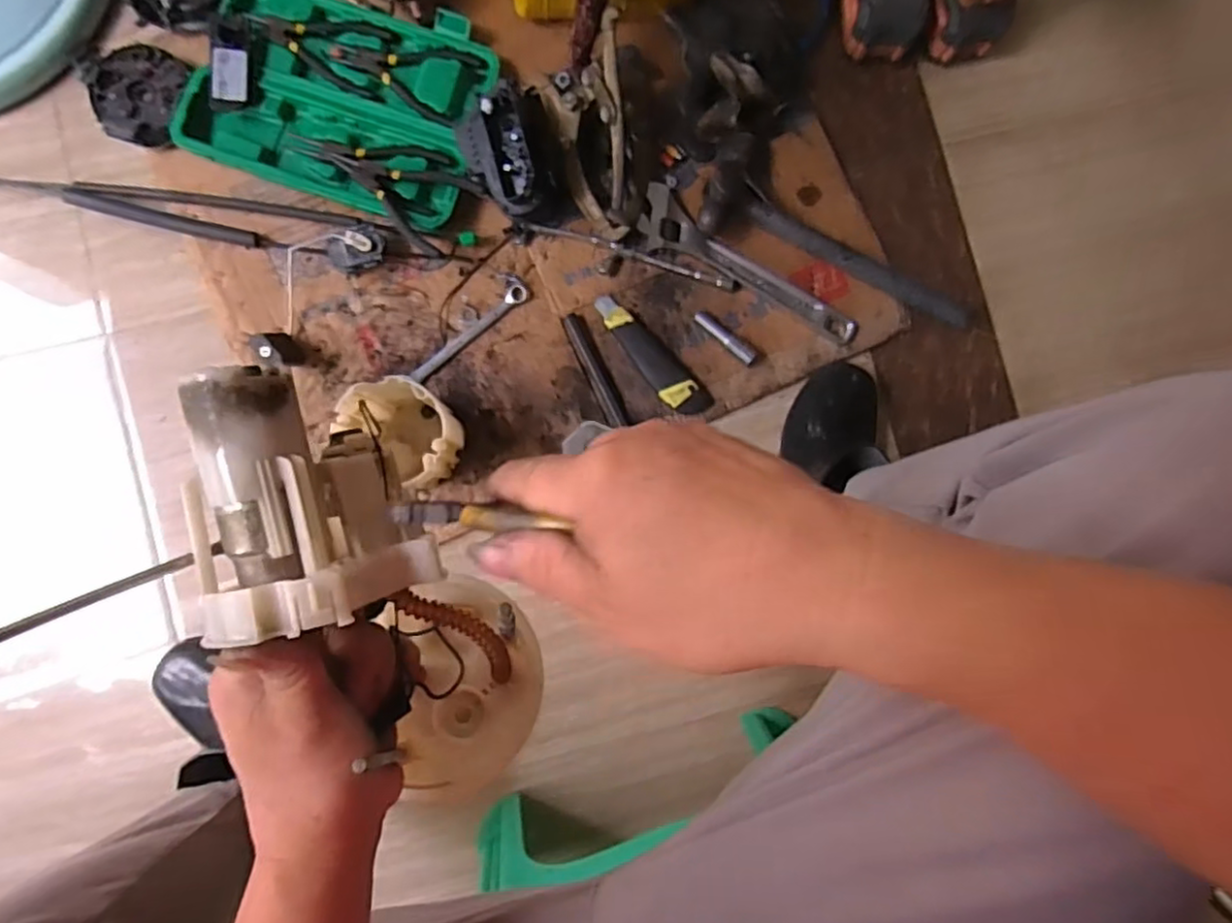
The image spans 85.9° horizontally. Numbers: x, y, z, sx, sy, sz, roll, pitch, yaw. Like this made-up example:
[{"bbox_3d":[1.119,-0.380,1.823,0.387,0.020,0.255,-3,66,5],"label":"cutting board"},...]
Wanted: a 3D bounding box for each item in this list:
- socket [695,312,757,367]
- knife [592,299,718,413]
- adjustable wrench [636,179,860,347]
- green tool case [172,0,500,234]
[{"bbox_3d":[0.121,-0.136,0.731,0.084,0.018,0.018,43,85,-1],"label":"socket"},{"bbox_3d":[0.038,-0.114,0.721,0.042,0.017,0.163,-43,91,-5],"label":"knife"},{"bbox_3d":[0.141,-0.205,0.730,0.275,0.024,0.063,35,86,-2],"label":"adjustable wrench"},{"bbox_3d":[-0.289,-0.393,0.710,0.296,0.032,0.223,20,86,-3],"label":"green tool case"}]

